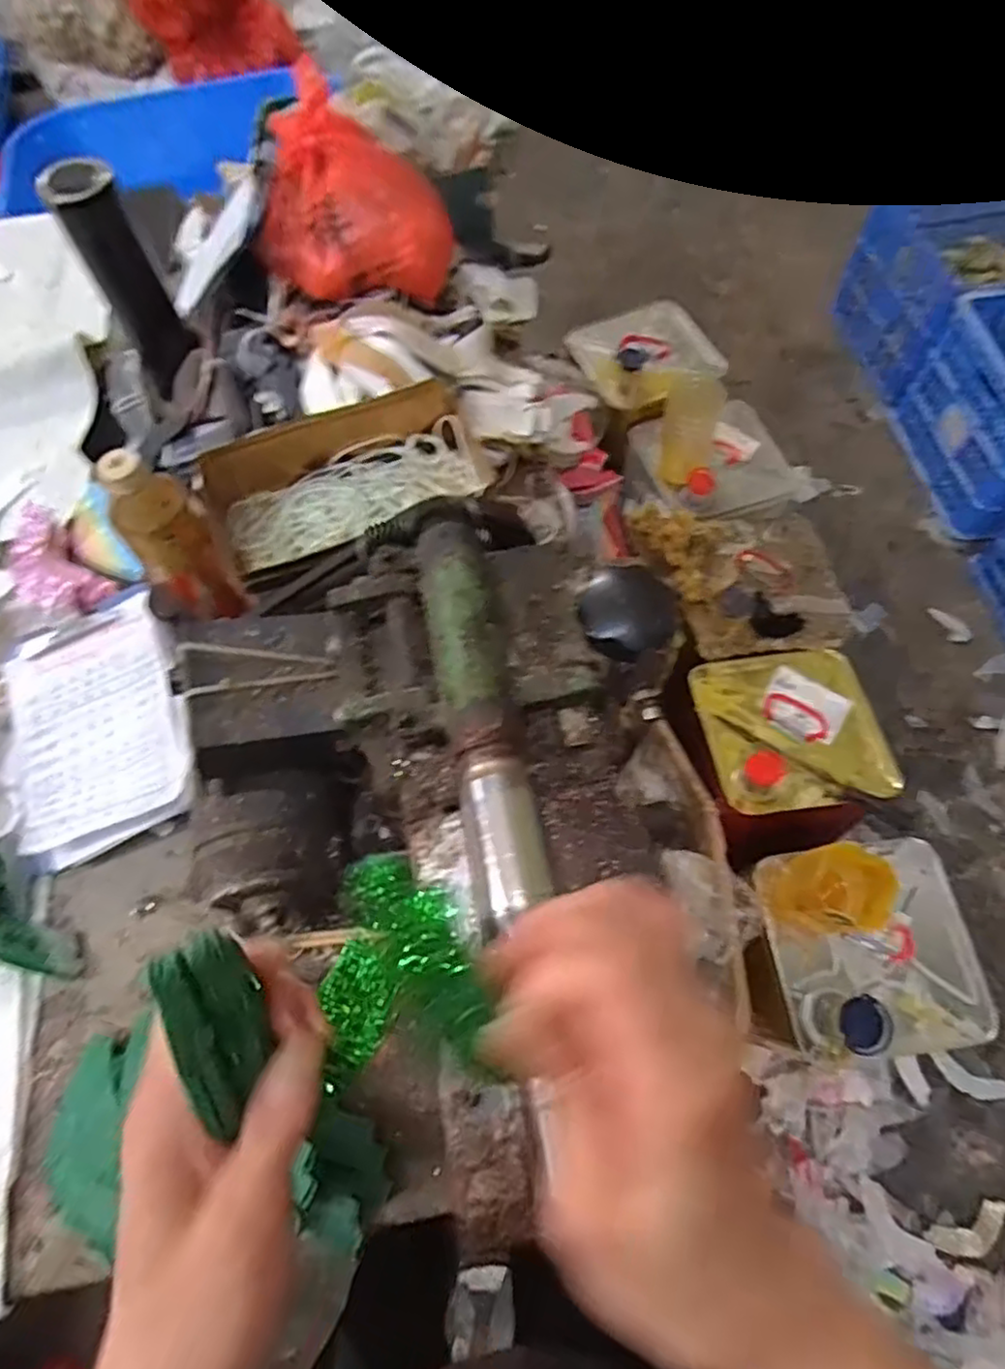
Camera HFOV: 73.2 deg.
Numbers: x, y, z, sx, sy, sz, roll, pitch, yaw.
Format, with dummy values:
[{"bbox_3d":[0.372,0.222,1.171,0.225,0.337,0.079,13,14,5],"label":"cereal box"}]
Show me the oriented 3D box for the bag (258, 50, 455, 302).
[{"bbox_3d":[-0.161,-0.526,0.718,0.201,0.120,0.193,-6,66,-2],"label":"bag"}]

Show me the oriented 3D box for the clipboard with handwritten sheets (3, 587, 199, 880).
[{"bbox_3d":[-0.347,0.033,0.572,0.149,0.020,0.210,-22,70,0],"label":"clipboard with handwritten sheets"}]

